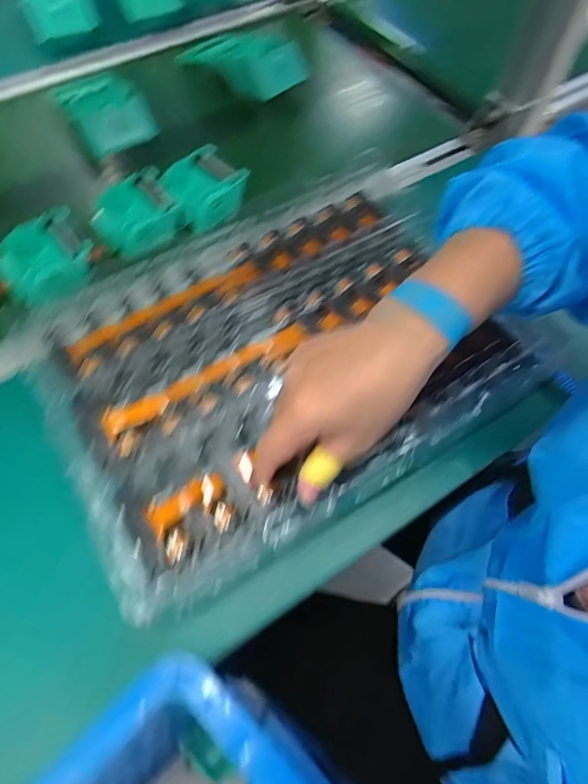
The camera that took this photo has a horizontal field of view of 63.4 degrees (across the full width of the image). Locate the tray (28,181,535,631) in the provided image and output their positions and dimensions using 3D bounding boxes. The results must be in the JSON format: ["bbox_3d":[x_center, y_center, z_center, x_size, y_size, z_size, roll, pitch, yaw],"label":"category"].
[{"bbox_3d":[-0.013,-0.044,0.401,0.349,0.035,0.261,-29,66,-14],"label":"tray"}]

